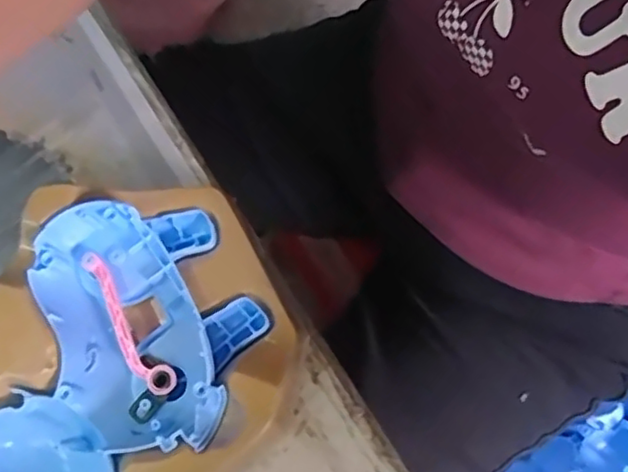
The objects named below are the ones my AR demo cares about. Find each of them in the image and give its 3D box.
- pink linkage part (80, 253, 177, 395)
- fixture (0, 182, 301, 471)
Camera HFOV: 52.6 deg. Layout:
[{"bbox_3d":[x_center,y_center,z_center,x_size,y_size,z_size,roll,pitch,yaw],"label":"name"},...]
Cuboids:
[{"bbox_3d":[-0.091,0.043,0.307,0.015,0.009,0.079,-35,73,-10],"label":"pink linkage part"},{"bbox_3d":[-0.088,0.068,0.305,0.147,0.051,0.195,12,72,6],"label":"fixture"}]

